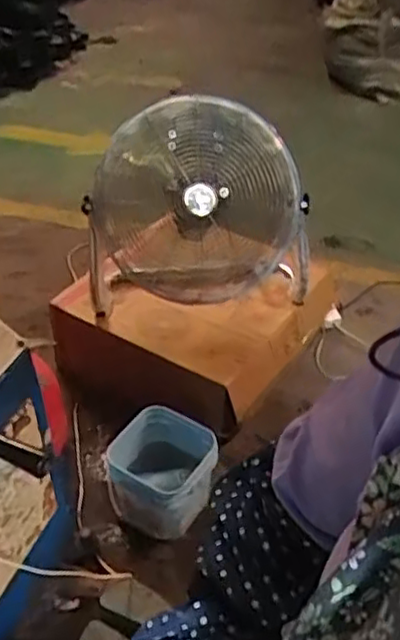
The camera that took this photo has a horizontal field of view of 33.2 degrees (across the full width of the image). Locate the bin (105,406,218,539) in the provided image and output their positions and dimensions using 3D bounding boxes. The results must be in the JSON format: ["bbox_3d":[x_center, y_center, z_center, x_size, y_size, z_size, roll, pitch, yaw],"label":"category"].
[{"bbox_3d":[-0.079,0.347,1.558,0.231,0.180,0.226,17,44,20],"label":"bin"}]

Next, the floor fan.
[{"bbox_3d":[0.003,-0.287,1.763,0.565,0.491,0.298,4,41,6],"label":"floor fan"}]

